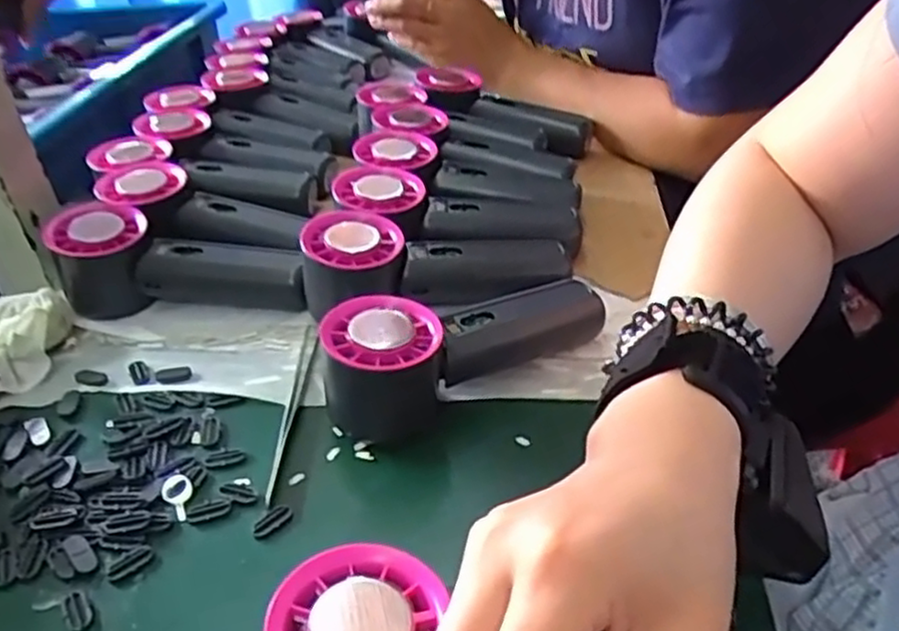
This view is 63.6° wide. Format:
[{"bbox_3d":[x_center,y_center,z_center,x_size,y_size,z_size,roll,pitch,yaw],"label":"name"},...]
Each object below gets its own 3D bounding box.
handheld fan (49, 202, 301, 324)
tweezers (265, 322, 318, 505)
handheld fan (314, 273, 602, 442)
[{"bbox_3d":[-0.166,-0.035,0.453,0.148,0.056,0.055,-3,36,0],"label":"handheld fan"},{"bbox_3d":[-0.082,0.045,0.380,0.007,0.005,0.132,-1,36,2],"label":"tweezers"},{"bbox_3d":[0.006,0.009,0.381,0.152,0.056,0.060,-25,42,-28],"label":"handheld fan"}]

